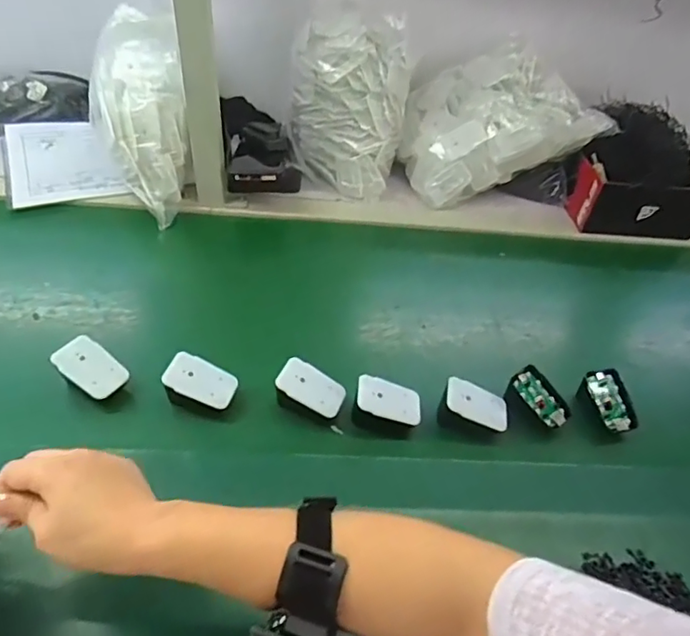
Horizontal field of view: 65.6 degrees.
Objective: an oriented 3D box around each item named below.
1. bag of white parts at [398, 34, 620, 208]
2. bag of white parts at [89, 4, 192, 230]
[{"bbox_3d":[0.248,-0.317,0.880,0.296,0.174,0.173,-4,46,-11],"label":"bag of white parts"},{"bbox_3d":[-0.276,-0.261,0.728,0.117,0.218,0.141,-13,49,-19],"label":"bag of white parts"}]

